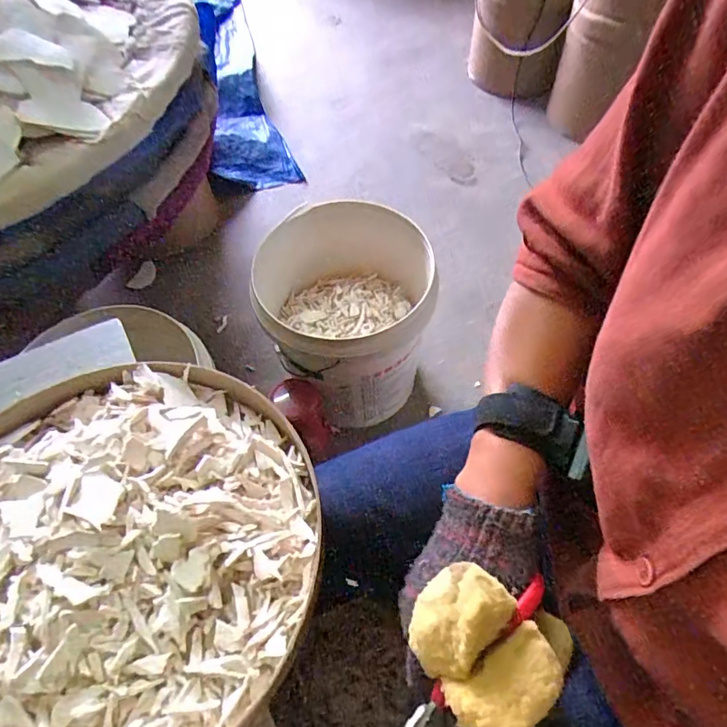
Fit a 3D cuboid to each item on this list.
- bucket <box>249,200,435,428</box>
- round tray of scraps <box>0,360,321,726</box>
[{"bbox_3d":[-0.029,-0.089,0.902,0.290,0.307,0.311,-1,59,2],"label":"bucket"},{"bbox_3d":[-0.188,0.131,0.355,0.295,0.052,0.296,-1,59,2],"label":"round tray of scraps"}]

